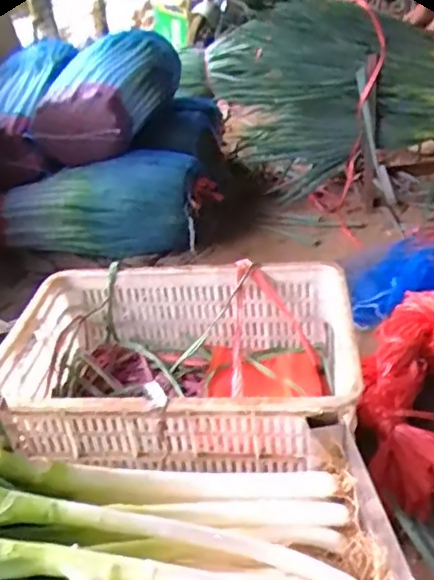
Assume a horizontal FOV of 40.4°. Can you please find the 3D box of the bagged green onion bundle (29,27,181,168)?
[{"bbox_3d":[-0.301,-0.566,1.684,0.279,0.281,0.621,1,34,8],"label":"bagged green onion bundle"}]

